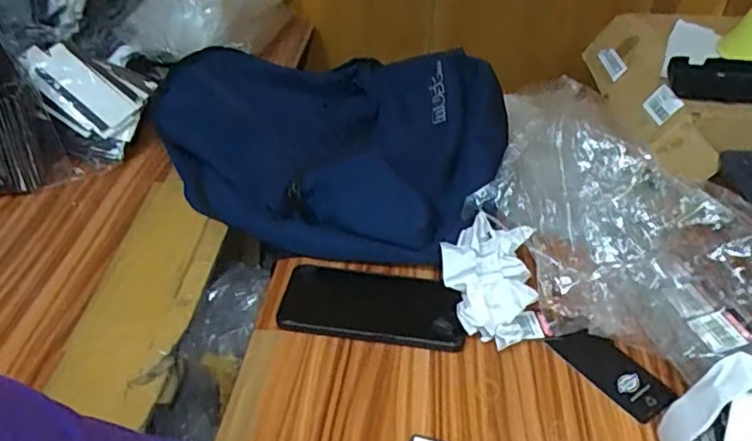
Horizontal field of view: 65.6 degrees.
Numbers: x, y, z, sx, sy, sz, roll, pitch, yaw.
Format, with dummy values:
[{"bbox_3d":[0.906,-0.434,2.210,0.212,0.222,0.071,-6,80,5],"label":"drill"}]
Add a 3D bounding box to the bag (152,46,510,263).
[{"bbox_3d":[-0.076,-0.106,0.694,0.426,0.101,0.307,15,41,16],"label":"bag"}]

